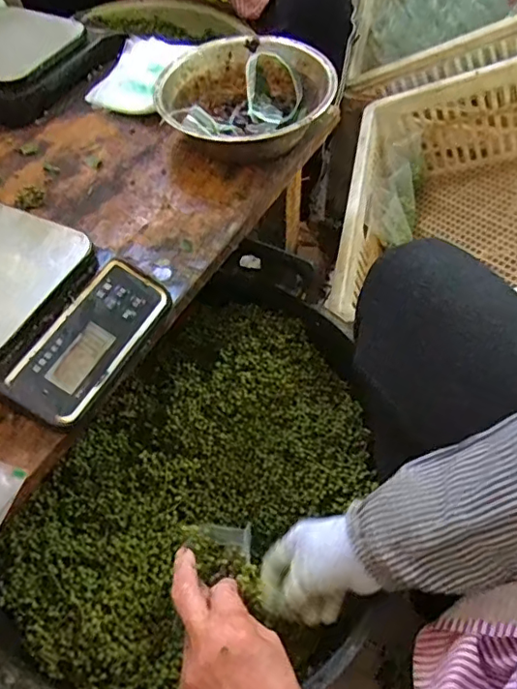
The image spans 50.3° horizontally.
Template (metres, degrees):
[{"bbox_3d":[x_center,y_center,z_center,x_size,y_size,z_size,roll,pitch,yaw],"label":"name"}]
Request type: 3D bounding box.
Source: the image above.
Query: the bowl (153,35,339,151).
[{"bbox_3d":[-0.014,-0.262,0.605,0.180,0.061,0.180,-1,56,1],"label":"bowl"}]

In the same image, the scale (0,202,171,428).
[{"bbox_3d":[-0.199,-0.032,0.454,0.203,0.057,0.145,23,60,16],"label":"scale"}]

